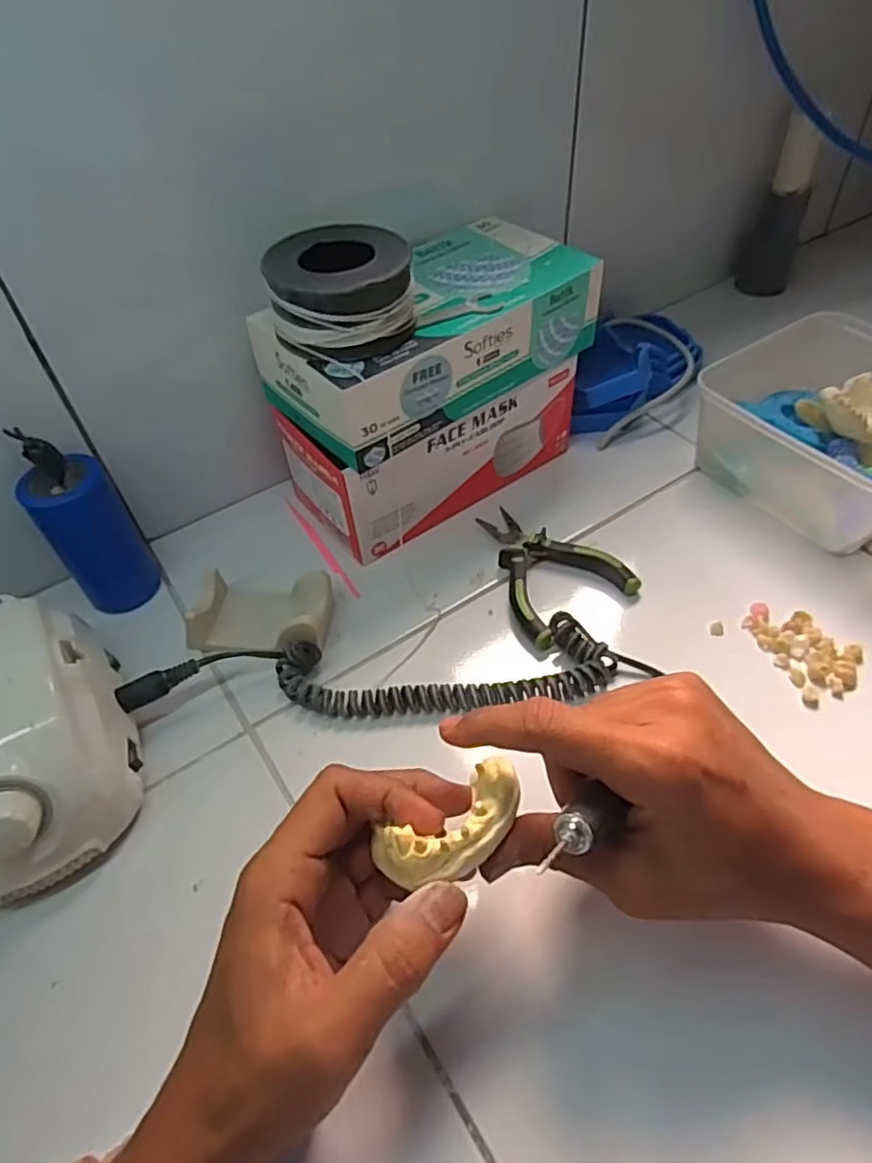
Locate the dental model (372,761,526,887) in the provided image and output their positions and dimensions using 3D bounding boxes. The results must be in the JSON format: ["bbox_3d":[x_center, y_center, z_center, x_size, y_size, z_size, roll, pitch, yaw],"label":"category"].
[{"bbox_3d":[0.010,0.098,0.272,0.068,0.018,0.033,-34,55,-23],"label":"dental model"}]

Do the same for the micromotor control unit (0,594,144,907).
[{"bbox_3d":[-0.225,0.082,0.355,0.100,0.074,0.140,-23,51,-15],"label":"micromotor control unit"}]

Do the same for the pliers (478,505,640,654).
[{"bbox_3d":[0.067,-0.010,0.462,0.084,0.016,0.114,-32,54,-22],"label":"pliers"}]

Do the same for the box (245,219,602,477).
[{"bbox_3d":[-0.004,-0.167,0.453,0.215,0.063,0.111,-33,55,-23],"label":"box"}]

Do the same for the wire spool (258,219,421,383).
[{"bbox_3d":[-0.055,-0.169,0.391,0.079,0.045,0.082,-2,49,2],"label":"wire spool"}]

